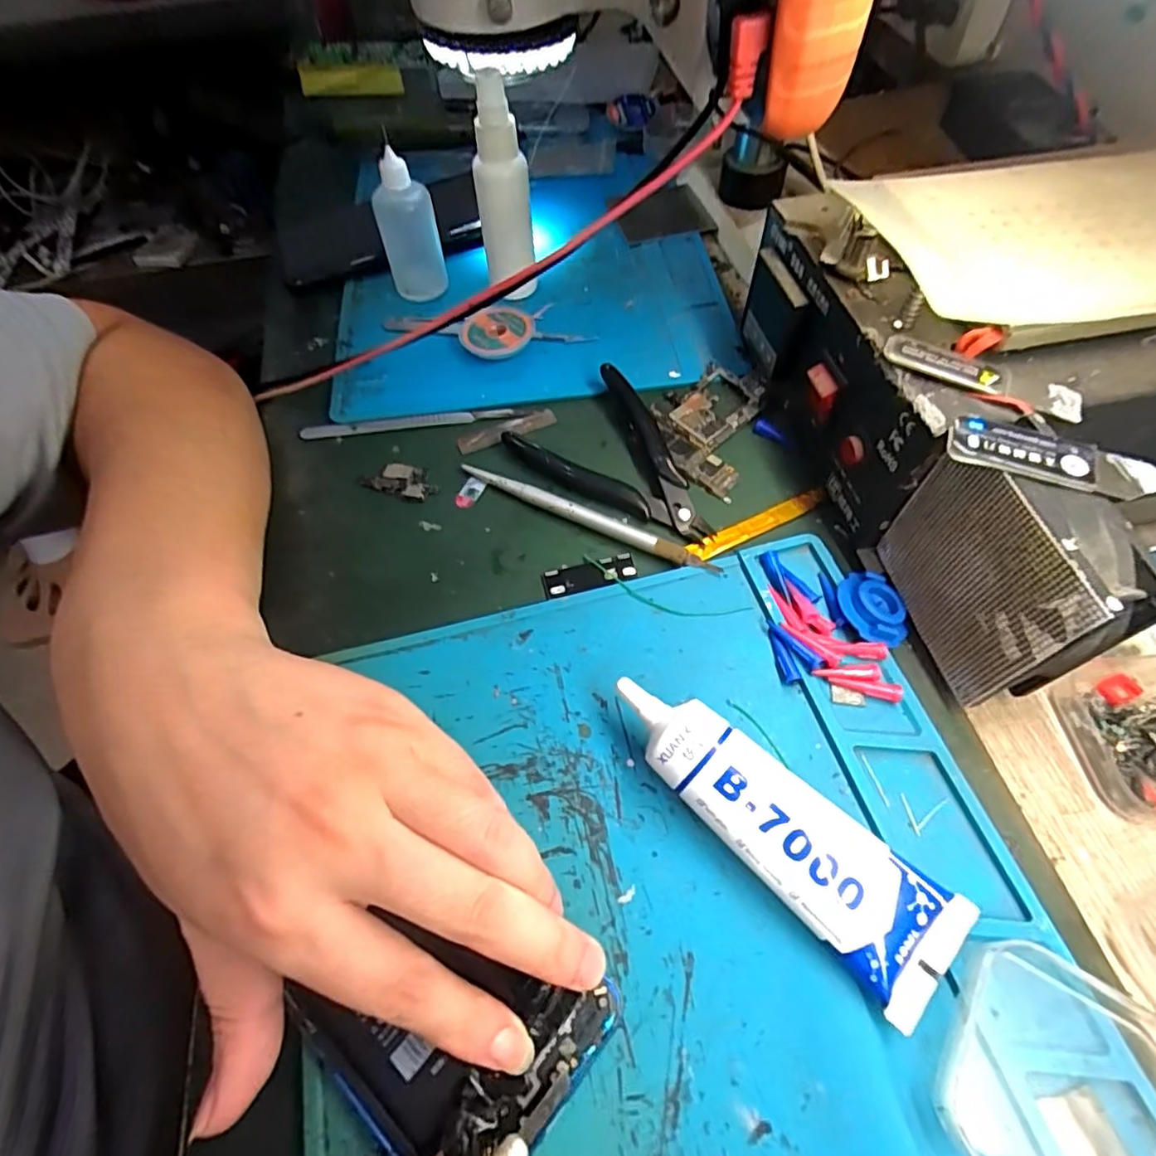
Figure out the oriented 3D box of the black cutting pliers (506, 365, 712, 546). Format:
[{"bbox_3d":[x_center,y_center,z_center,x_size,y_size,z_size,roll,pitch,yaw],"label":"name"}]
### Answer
[{"bbox_3d":[0.025,-0.060,0.320,0.077,0.012,0.114,-34,62,-16],"label":"black cutting pliers"}]

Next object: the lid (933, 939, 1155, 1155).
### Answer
[{"bbox_3d":[0.146,0.150,0.179,0.066,0.013,0.064,27,63,19],"label":"lid"}]

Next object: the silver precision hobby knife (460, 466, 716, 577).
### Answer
[{"bbox_3d":[0.002,-0.031,0.307,0.141,0.007,0.009,24,62,18],"label":"silver precision hobby knife"}]

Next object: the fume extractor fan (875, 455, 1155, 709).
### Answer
[{"bbox_3d":[0.157,-0.001,0.231,0.028,0.085,0.080,-13,58,-5],"label":"fume extractor fan"}]

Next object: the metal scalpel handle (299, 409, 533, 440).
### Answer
[{"bbox_3d":[-0.093,-0.090,0.351,0.128,0.007,0.008,-8,57,-1],"label":"metal scalpel handle"}]

